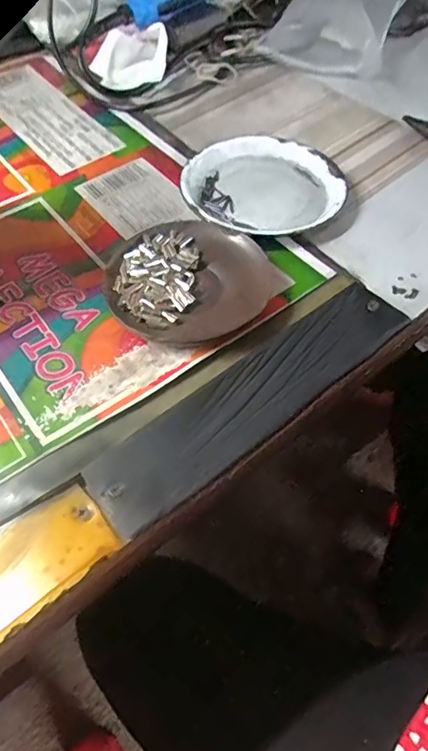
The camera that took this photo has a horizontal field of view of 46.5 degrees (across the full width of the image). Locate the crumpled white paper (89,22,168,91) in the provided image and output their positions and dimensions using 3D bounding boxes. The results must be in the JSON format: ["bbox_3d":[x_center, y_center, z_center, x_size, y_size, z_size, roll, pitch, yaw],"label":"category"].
[{"bbox_3d":[-0.090,-0.345,0.539,0.081,0.034,0.087,2,55,2],"label":"crumpled white paper"}]

